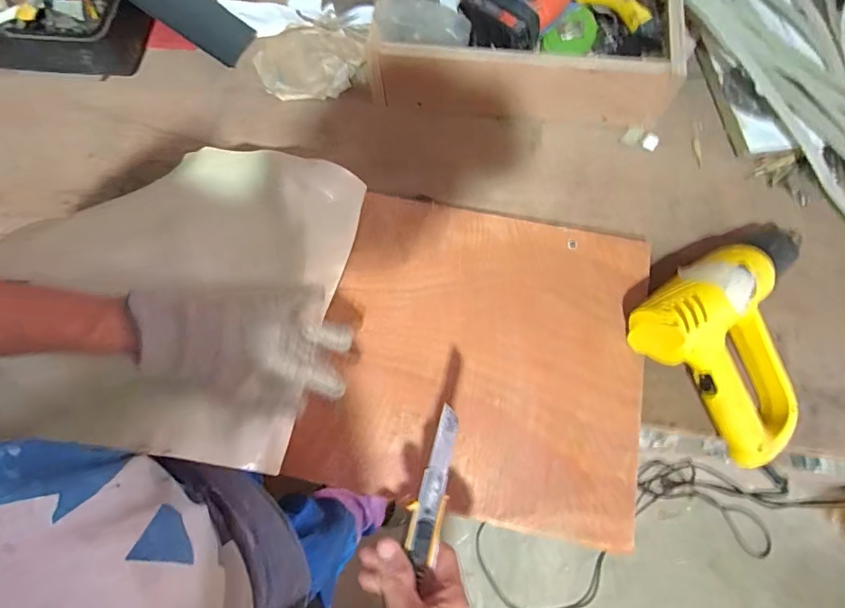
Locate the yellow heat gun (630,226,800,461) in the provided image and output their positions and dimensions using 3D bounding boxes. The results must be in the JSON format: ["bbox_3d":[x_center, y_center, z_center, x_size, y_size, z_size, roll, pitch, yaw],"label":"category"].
[{"bbox_3d":[0.365,0.030,0.478,0.222,0.071,0.194,-34,73,-9],"label":"yellow heat gun"}]

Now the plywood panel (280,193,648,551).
[{"bbox_3d":[0.068,0.054,0.520,0.363,0.014,0.360,11,72,6],"label":"plywood panel"}]

